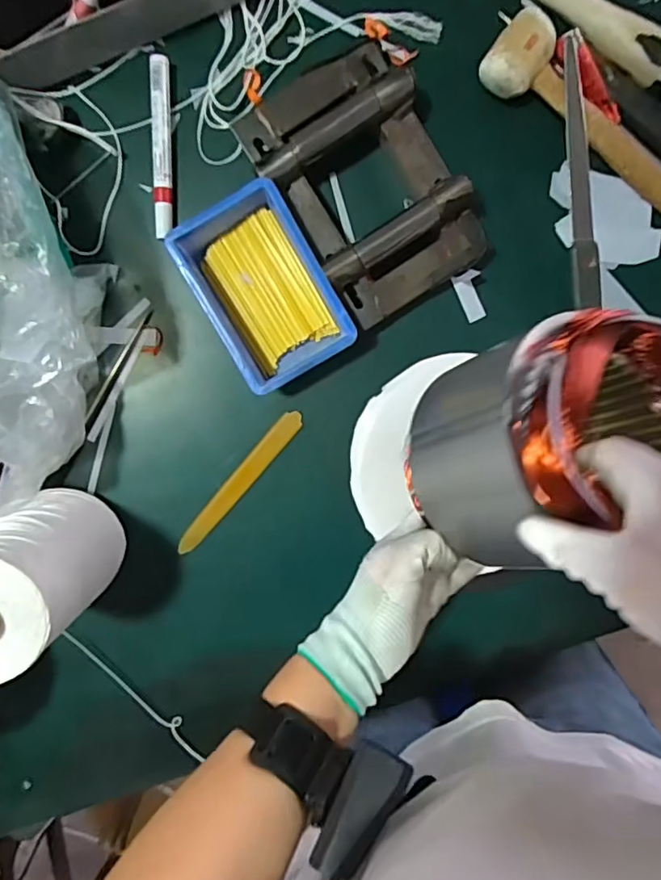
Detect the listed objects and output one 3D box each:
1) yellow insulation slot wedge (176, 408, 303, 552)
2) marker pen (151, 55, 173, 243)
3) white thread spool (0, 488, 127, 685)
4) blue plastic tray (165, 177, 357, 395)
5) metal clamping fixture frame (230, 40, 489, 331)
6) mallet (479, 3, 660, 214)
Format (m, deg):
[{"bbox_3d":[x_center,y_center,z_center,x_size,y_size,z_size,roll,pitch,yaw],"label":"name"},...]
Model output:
[{"bbox_3d":[-0.084,0.039,0.517,0.019,0.010,0.163,41,94,-6],"label":"yellow insulation slot wedge"},{"bbox_3d":[-0.141,-0.244,0.477,0.015,0.016,0.140,1,97,-2],"label":"marker pen"},{"bbox_3d":[-0.227,0.103,0.436,0.093,0.172,0.093,0,97,-2],"label":"white thread spool"},{"bbox_3d":[-0.055,-0.124,0.474,0.097,0.054,0.148,-30,97,2],"label":"blue plastic tray"},{"bbox_3d":[0.029,-0.210,0.468,0.134,0.053,0.198,-33,97,2],"label":"metal clamping fixture frame"},{"bbox_3d":[0.234,-0.248,0.473,0.249,0.044,0.059,37,94,-6],"label":"mallet"}]

